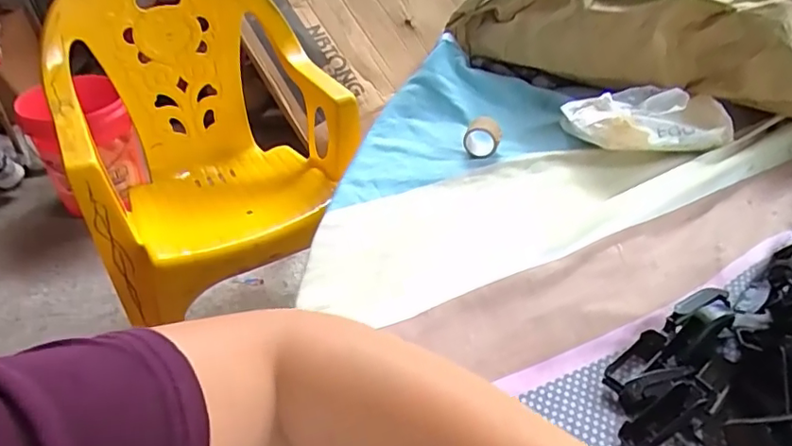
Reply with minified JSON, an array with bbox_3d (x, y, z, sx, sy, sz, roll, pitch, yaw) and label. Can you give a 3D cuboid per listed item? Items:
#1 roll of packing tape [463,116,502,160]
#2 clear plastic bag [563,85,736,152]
[{"bbox_3d":[0.084,-0.084,0.539,0.035,0.036,0.022,6,39,8],"label":"roll of packing tape"},{"bbox_3d":[0.243,-0.098,0.540,0.145,0.043,0.086,-5,39,-4],"label":"clear plastic bag"}]

